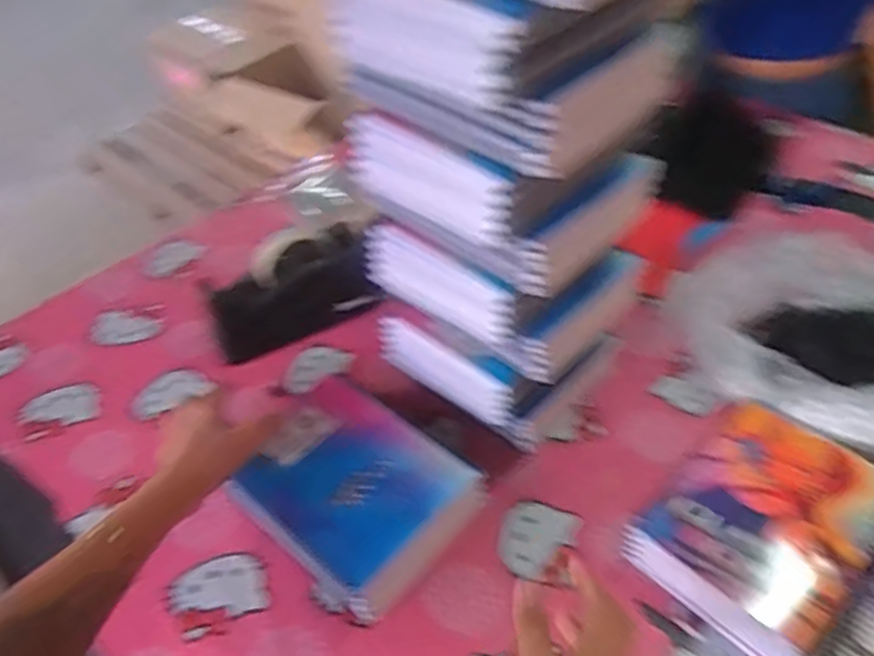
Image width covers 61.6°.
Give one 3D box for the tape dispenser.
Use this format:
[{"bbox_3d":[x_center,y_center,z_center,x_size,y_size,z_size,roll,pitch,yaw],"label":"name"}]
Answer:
[{"bbox_3d":[-0.163,-0.046,0.843,0.206,0.125,0.056,-18,45,-14],"label":"tape dispenser"}]

